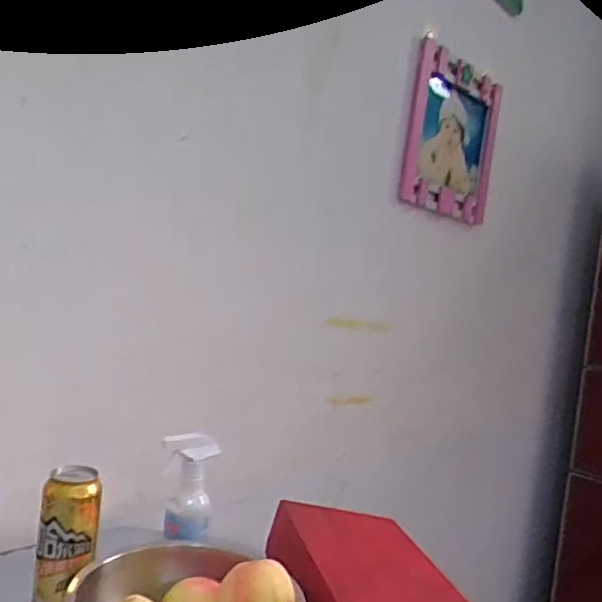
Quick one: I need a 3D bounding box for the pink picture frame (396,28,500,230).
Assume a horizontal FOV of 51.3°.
[{"bbox_3d":[0.362,-0.377,1.474,0.052,0.337,0.345,10,4,41],"label":"pink picture frame"}]

